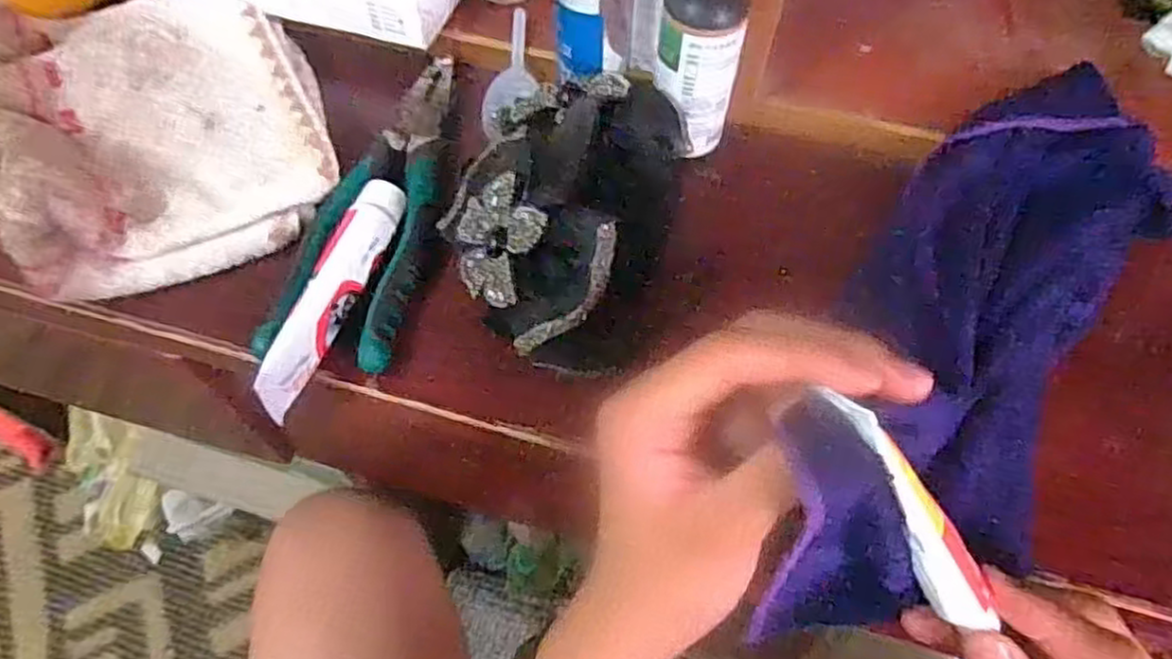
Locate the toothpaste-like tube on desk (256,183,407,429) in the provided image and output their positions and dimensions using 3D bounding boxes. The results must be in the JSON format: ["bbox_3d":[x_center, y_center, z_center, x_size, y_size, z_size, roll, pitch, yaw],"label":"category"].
[{"bbox_3d":[-0.113,-0.020,0.329,0.024,0.027,0.123,12,61,6],"label":"toothpaste-like tube on desk"}]

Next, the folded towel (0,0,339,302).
[{"bbox_3d":[-0.229,-0.109,0.365,0.176,0.056,0.179,-21,62,-13],"label":"folded towel"}]

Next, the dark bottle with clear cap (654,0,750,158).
[{"bbox_3d":[0.054,-0.134,0.331,0.036,0.119,0.030,15,61,8],"label":"dark bottle with clear cap"}]

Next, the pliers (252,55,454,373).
[{"bbox_3d":[-0.101,-0.067,0.366,0.057,0.016,0.189,9,60,4],"label":"pliers"}]

